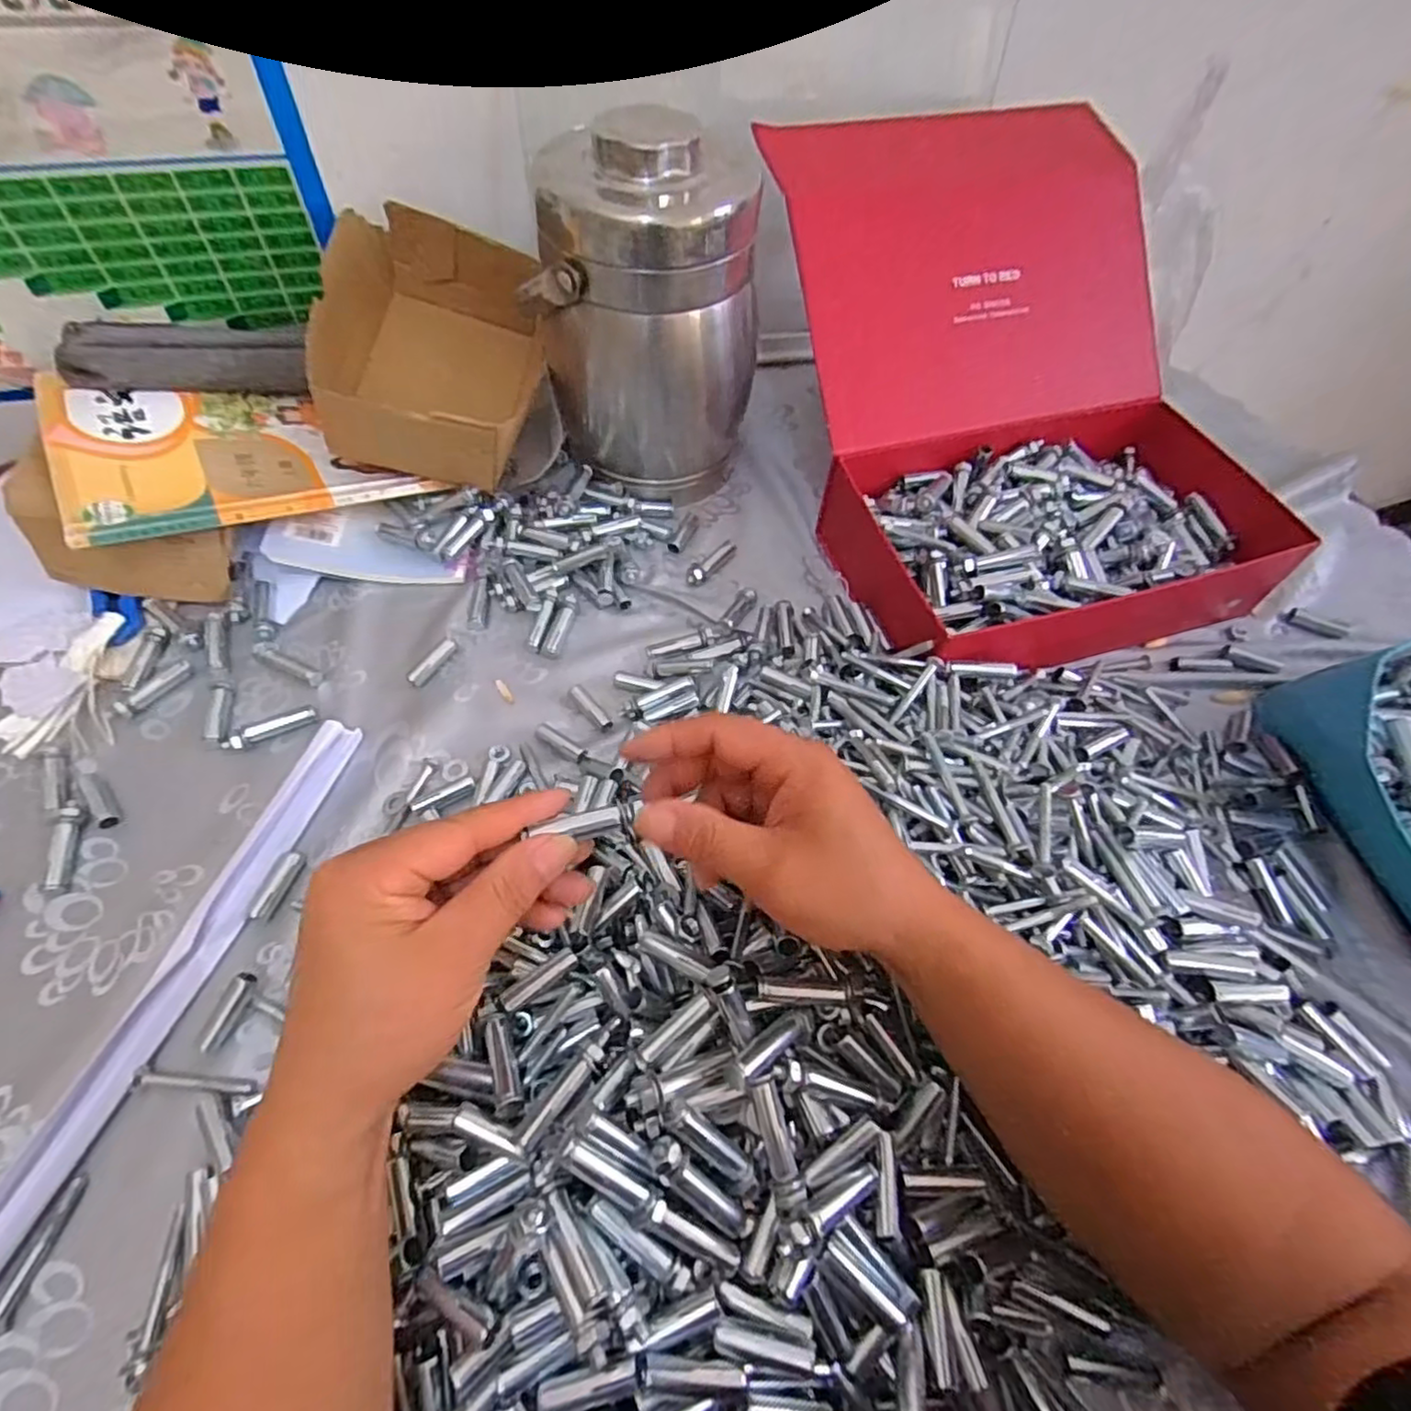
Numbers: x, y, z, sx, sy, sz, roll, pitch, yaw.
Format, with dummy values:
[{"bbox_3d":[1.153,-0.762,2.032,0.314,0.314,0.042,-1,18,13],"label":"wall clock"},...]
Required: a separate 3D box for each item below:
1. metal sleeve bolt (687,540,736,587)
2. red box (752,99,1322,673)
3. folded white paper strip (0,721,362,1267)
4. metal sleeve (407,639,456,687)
[{"bbox_3d":[0.005,-0.114,0.530,0.012,0.013,0.054,34,63,18],"label":"metal sleeve bolt"},{"bbox_3d":[0.237,-0.231,0.503,0.298,0.193,0.352,-13,59,-10],"label":"red box"},{"bbox_3d":[-0.277,0.133,0.364,0.029,0.013,0.291,15,58,8],"label":"folded white paper strip"},{"bbox_3d":[-0.192,-0.030,0.475,0.008,0.011,0.041,33,63,18],"label":"metal sleeve"}]

